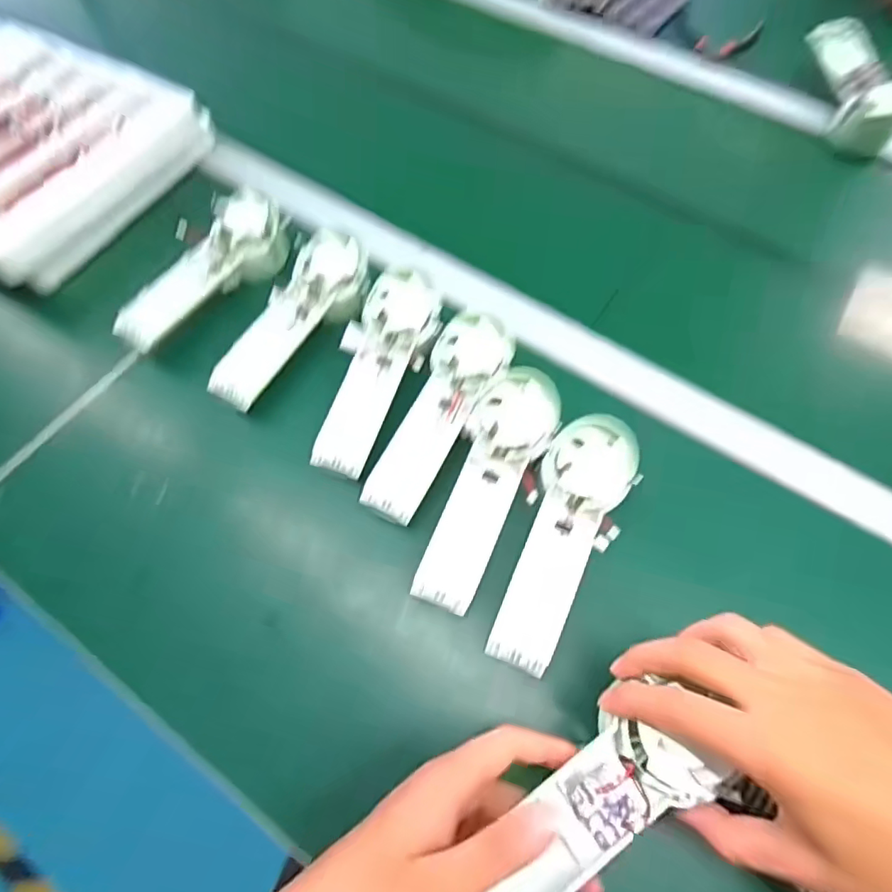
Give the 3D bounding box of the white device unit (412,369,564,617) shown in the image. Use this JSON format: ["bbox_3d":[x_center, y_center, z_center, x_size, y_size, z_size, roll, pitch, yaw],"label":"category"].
[{"bbox_3d":[0.030,0.030,0.393,0.062,0.026,0.179,22,79,10],"label":"white device unit"}]

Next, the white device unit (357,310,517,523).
[{"bbox_3d":[-0.003,-0.025,0.414,0.056,0.032,0.174,22,67,10],"label":"white device unit"}]

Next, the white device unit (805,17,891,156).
[{"bbox_3d":[0.455,-0.402,0.604,0.062,0.067,0.174,-2,65,-1],"label":"white device unit"}]

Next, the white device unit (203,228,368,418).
[{"bbox_3d":[-0.127,-0.105,0.455,0.063,0.035,0.169,26,68,11],"label":"white device unit"}]

